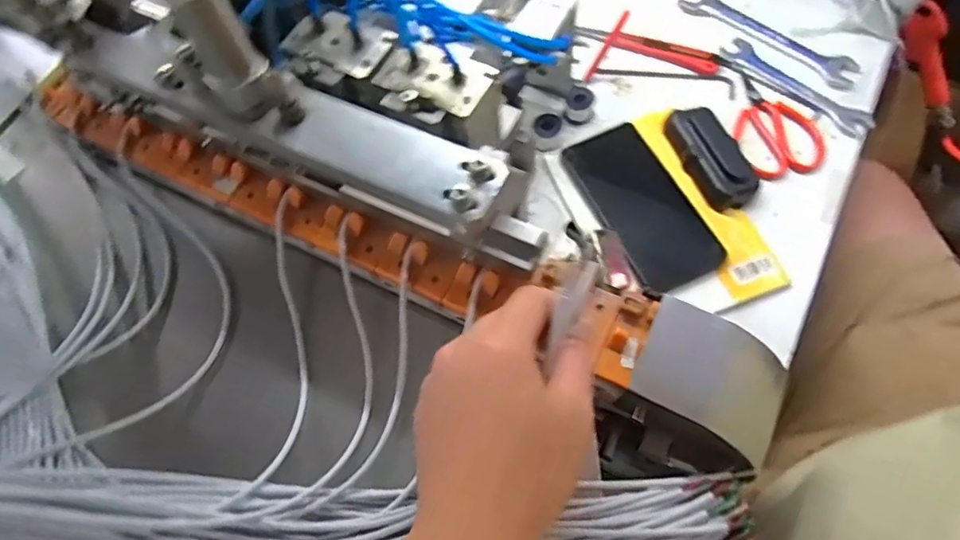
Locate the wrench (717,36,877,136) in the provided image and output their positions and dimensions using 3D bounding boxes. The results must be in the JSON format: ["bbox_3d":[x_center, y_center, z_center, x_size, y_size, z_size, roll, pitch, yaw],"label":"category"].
[{"bbox_3d":[0.312,-0.185,0.575,0.031,0.007,0.157,-39,70,-13],"label":"wrench"}]

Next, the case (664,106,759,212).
[{"bbox_3d":[0.210,-0.105,0.531,0.048,0.031,0.104,-19,67,-5],"label":"case"}]

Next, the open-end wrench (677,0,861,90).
[{"bbox_3d":[0.299,-0.249,0.608,0.197,0.006,0.043,38,74,17],"label":"open-end wrench"}]

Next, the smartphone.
[{"bbox_3d":[0.145,-0.060,0.527,0.073,0.016,0.162,-27,68,-9],"label":"smartphone"}]

